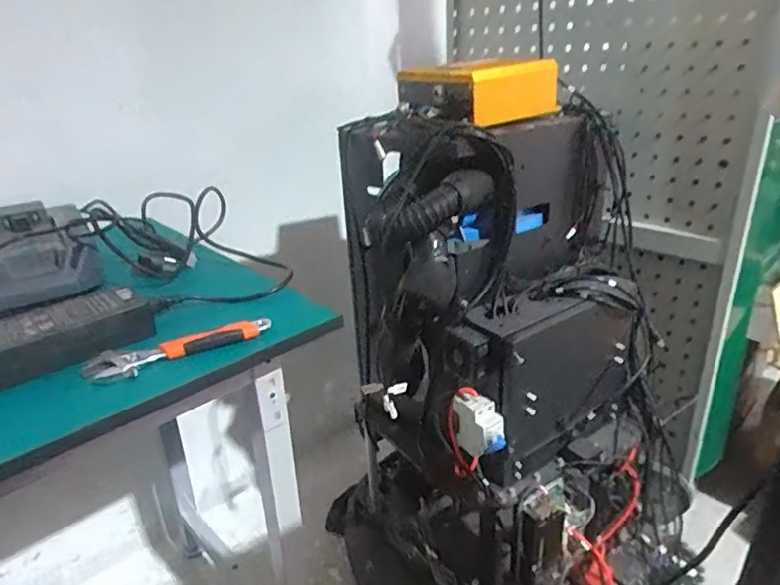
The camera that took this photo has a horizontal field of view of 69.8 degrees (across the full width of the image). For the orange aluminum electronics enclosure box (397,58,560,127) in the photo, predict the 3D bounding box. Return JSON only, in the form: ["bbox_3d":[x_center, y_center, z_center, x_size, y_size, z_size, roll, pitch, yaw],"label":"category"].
[{"bbox_3d":[0.134,-0.309,0.848,0.181,0.079,0.170,-17,28,-27],"label":"orange aluminum electronics enclosure box"}]

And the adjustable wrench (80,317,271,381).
[{"bbox_3d":[-0.219,0.057,0.589,0.185,0.018,0.040,-12,26,-18],"label":"adjustable wrench"}]

